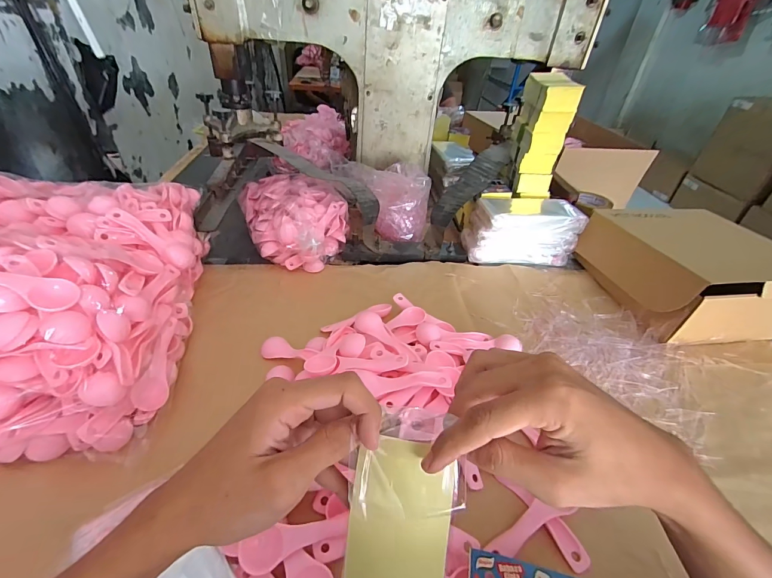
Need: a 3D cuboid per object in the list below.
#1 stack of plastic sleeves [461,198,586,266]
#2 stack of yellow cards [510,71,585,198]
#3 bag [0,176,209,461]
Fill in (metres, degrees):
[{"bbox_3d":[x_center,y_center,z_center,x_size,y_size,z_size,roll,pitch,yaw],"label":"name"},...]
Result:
[{"bbox_3d":[0.262,-0.117,0.687,0.207,0.095,0.100,0,39,-6],"label":"stack of plastic sleeves"},{"bbox_3d":[0.288,-0.285,0.666,0.073,0.201,0.091,4,39,-1],"label":"stack of yellow cards"},{"bbox_3d":[-0.409,-0.016,0.425,0.298,0.163,0.387,-7,40,-14],"label":"bag"}]

